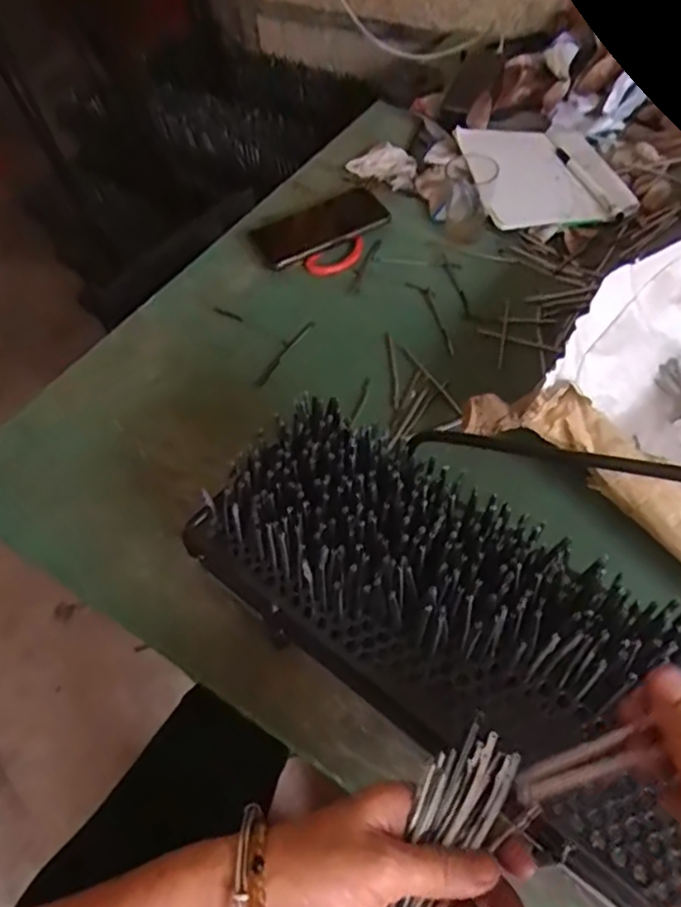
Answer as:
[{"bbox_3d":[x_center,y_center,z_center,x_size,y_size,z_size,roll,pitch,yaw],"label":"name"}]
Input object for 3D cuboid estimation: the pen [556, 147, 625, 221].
[{"bbox_3d":[0.300,-0.332,0.755,0.014,0.015,0.159,-14,56,-4],"label":"pen"}]

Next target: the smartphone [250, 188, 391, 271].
[{"bbox_3d":[-0.024,-0.269,0.730,0.158,0.015,0.061,-28,77,-17],"label":"smartphone"}]

